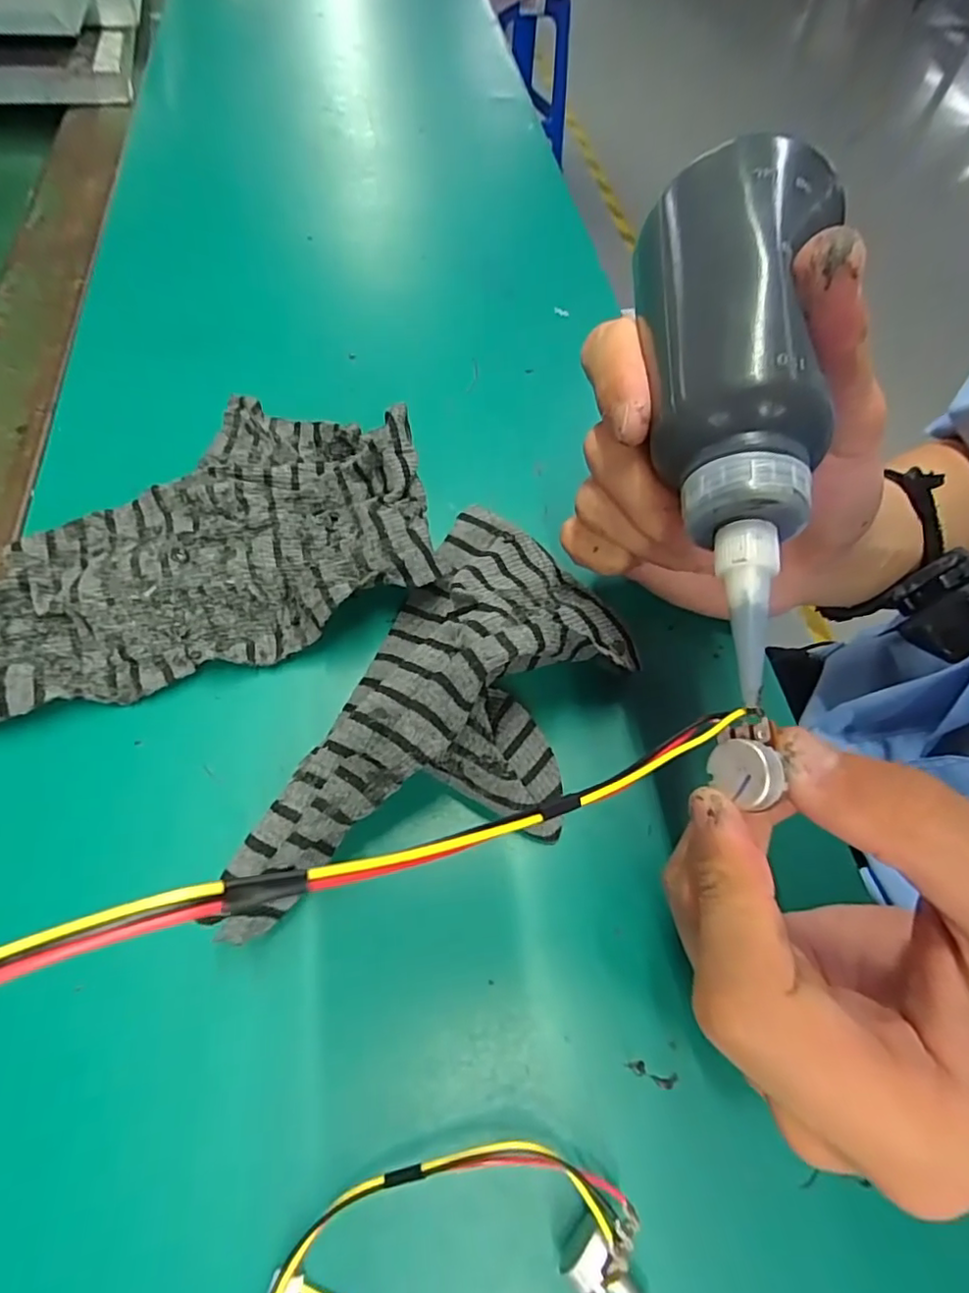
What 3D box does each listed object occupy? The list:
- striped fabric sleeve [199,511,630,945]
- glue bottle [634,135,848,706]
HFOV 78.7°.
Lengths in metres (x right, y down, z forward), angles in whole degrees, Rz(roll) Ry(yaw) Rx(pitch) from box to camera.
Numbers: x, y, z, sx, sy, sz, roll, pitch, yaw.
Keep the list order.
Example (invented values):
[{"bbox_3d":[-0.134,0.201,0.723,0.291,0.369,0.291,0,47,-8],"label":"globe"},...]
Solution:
[{"bbox_3d":[-0.010,0.022,0.194,0.086,0.060,0.163,27,62,10],"label":"striped fabric sleeve"},{"bbox_3d":[0.064,-0.059,0.151,0.041,0.034,0.133,0,83,-4],"label":"glue bottle"}]

